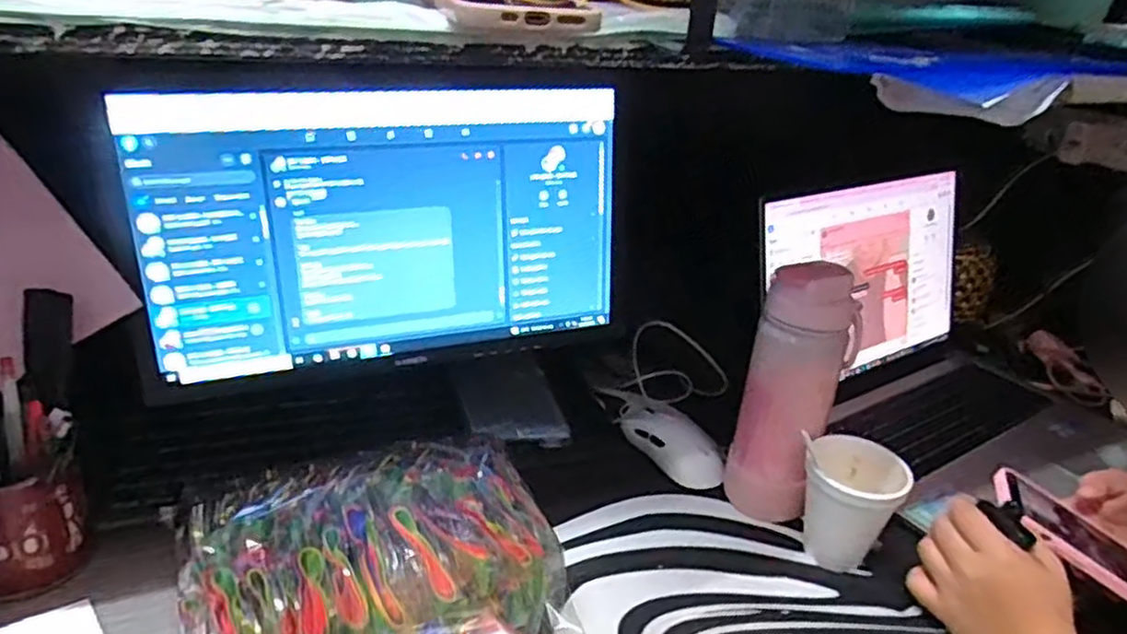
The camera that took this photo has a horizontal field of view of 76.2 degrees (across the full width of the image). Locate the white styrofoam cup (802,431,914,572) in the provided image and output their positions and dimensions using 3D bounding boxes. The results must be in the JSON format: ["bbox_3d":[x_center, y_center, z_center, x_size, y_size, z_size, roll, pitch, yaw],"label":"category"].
[{"bbox_3d":[0.229,0.154,0.582,0.070,0.095,0.070,3,25,-2],"label":"white styrofoam cup"}]

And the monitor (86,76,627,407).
[{"bbox_3d":[-0.148,-0.069,0.651,0.435,0.261,0.060,-7,27,-23],"label":"monitor"}]

